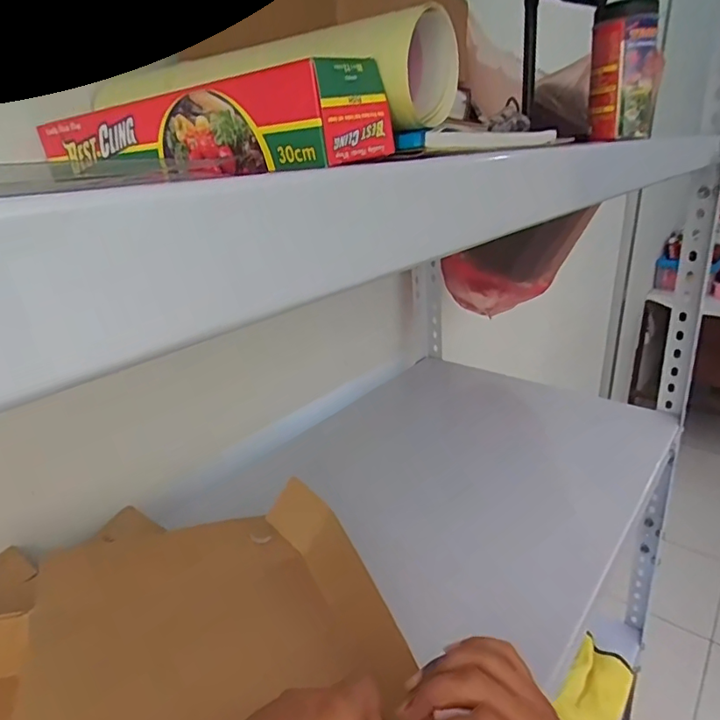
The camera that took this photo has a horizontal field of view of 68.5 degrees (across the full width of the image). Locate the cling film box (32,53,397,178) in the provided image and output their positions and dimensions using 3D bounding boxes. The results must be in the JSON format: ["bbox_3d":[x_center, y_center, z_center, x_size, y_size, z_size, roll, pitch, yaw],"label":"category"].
[{"bbox_3d":[-0.123,-0.153,0.356,0.315,0.054,0.057,14,27,35],"label":"cling film box"}]

